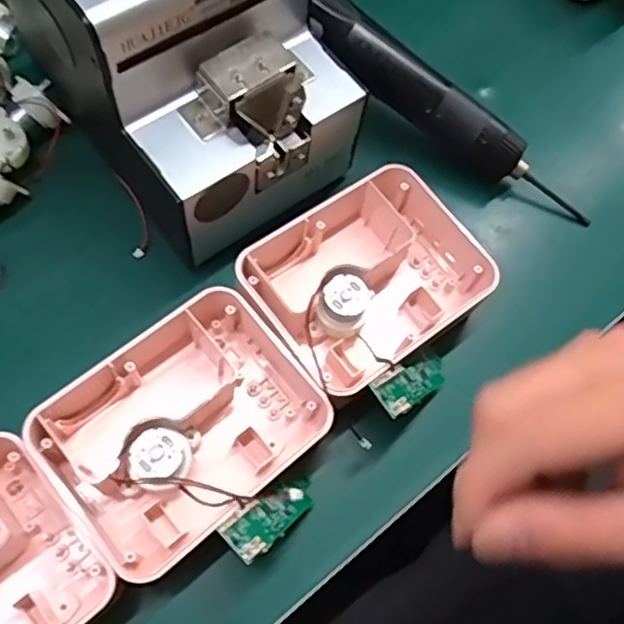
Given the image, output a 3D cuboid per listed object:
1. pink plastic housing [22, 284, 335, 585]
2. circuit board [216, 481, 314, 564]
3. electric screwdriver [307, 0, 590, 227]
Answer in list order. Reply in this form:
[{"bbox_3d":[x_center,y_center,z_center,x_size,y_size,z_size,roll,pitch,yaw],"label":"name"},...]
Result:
[{"bbox_3d":[-0.067,0.053,0.340,0.134,0.042,0.104,-38,72,-18],"label":"pink plastic housing"},{"bbox_3d":[-0.019,0.101,0.325,0.022,0.007,0.063,44,28,16],"label":"circuit board"},{"bbox_3d":[0.088,-0.129,0.421,0.218,0.029,0.031,36,67,-8],"label":"electric screwdriver"}]

